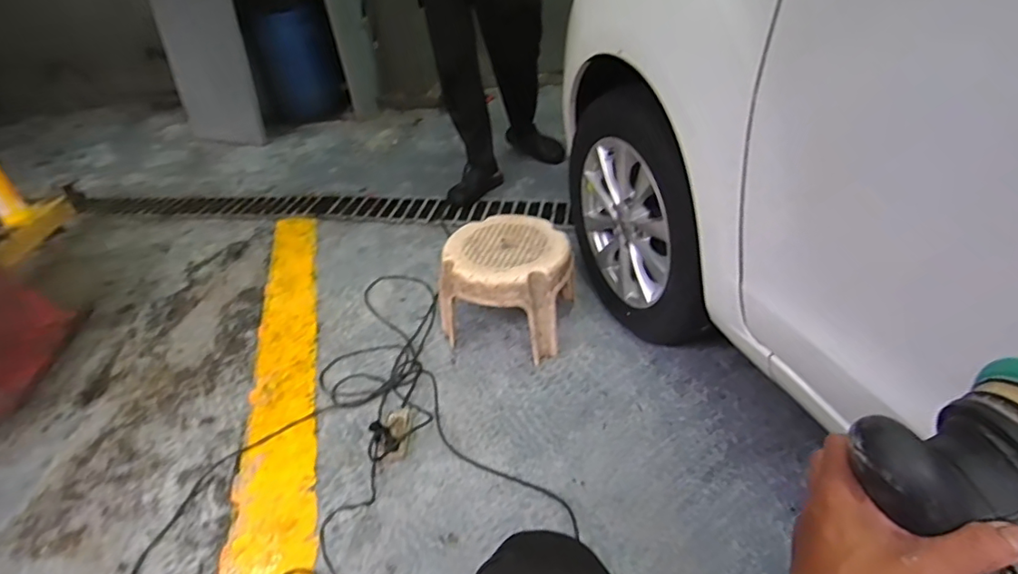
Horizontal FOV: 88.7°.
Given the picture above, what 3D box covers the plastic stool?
[{"bbox_3d":[0.010,-0.007,1.398,0.301,0.257,0.318,-5,35,4],"label":"plastic stool"}]

